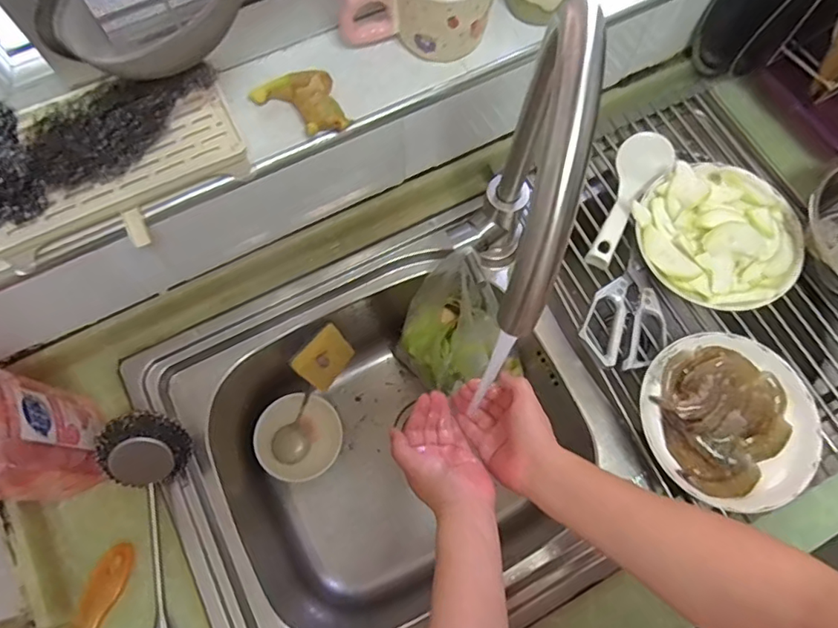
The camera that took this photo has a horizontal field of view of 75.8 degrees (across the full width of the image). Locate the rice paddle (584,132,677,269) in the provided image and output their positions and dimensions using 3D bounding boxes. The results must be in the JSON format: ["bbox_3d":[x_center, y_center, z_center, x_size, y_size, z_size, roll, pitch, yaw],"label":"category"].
[{"bbox_3d":[0.250,-0.143,0.640,0.059,0.025,0.195,28,74,7],"label":"rice paddle"}]

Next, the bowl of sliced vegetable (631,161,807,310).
[{"bbox_3d":[0.342,-0.092,0.613,0.175,0.055,0.173,0,72,-1],"label":"bowl of sliced vegetable"}]

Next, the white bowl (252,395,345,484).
[{"bbox_3d":[-0.163,0.173,0.742,0.109,0.075,0.106,0,71,0],"label":"white bowl"}]

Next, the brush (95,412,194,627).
[{"bbox_3d":[-0.224,0.254,0.486,0.076,0.057,0.325,-18,72,-6],"label":"brush"}]

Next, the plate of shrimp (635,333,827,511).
[{"bbox_3d":[0.320,0.109,0.559,0.179,0.032,0.168,0,72,-1],"label":"plate of shrimp"}]

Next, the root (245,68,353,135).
[{"bbox_3d":[-0.107,-0.187,0.485,0.071,0.021,0.075,-21,74,-8],"label":"root"}]

